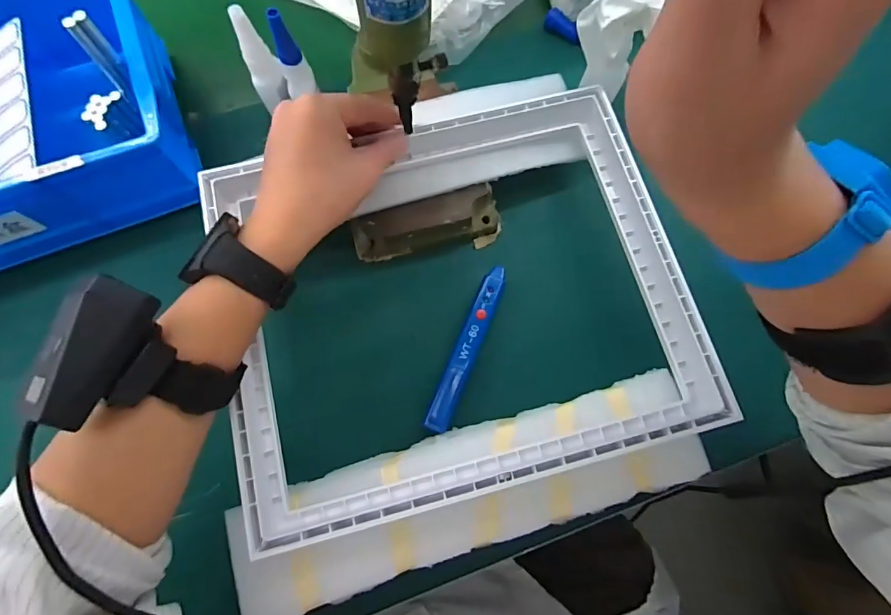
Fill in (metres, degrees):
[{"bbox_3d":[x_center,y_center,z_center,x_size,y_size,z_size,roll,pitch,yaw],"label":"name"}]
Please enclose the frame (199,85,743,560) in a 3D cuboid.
[{"bbox_3d":[0.008,-0.015,0.328,0.330,0.026,0.284,-14,75,-4],"label":"frame"}]

